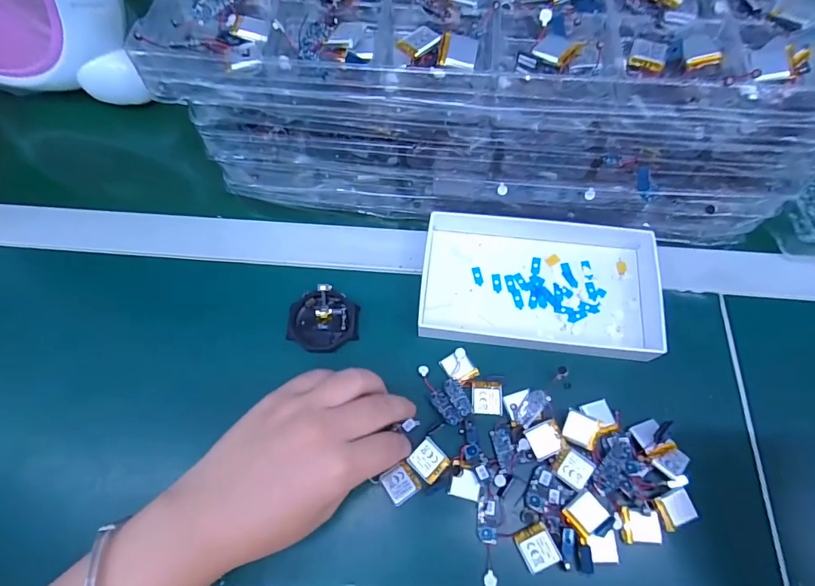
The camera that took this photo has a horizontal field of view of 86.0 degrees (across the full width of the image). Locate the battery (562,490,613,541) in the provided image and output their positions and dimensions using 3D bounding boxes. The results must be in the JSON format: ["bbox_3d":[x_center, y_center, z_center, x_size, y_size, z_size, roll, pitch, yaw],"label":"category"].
[{"bbox_3d":[0.114,0.141,0.278,0.023,0.008,0.021,-36,69,-14],"label":"battery"}]

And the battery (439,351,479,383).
[{"bbox_3d":[0.038,0.054,0.322,0.020,0.008,0.024,-36,69,-14],"label":"battery"}]

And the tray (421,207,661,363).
[{"bbox_3d":[0.105,-0.012,0.342,0.182,0.021,0.109,7,65,5],"label":"tray"}]

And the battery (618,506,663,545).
[{"bbox_3d":[0.147,0.148,0.277,0.024,0.004,0.020,1,65,2],"label":"battery"}]

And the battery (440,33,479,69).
[{"bbox_3d":[0.032,-0.150,0.272,0.022,0.004,0.022,9,79,-3],"label":"battery"}]

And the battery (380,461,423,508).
[{"bbox_3d":[-0.004,0.126,0.288,0.024,0.004,0.020,-18,64,-36],"label":"battery"}]

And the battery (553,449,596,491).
[{"bbox_3d":[0.111,0.117,0.290,0.020,0.004,0.022,37,71,17],"label":"battery"}]

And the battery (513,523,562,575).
[{"bbox_3d":[0.082,0.160,0.274,0.021,0.004,0.023,-21,66,-8],"label":"battery"}]

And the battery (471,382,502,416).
[{"bbox_3d":[0.057,0.075,0.313,0.021,0.004,0.024,3,65,3],"label":"battery"}]

